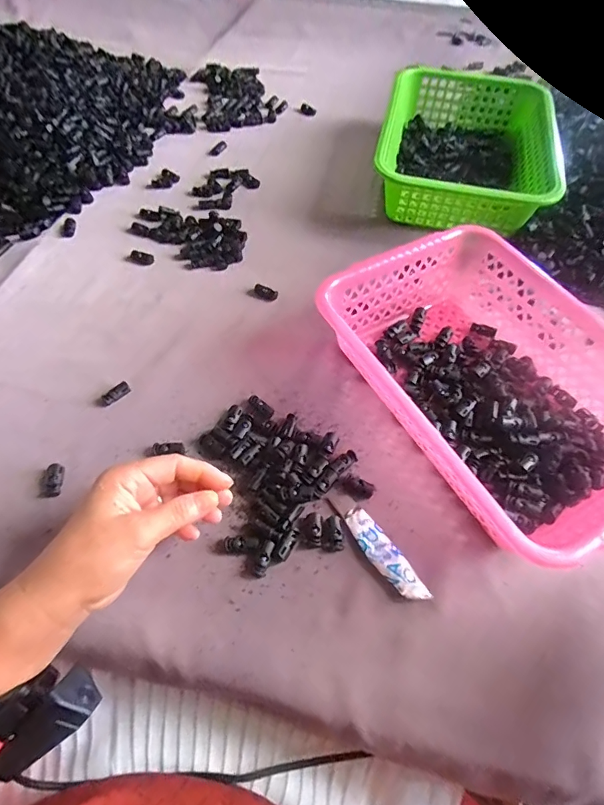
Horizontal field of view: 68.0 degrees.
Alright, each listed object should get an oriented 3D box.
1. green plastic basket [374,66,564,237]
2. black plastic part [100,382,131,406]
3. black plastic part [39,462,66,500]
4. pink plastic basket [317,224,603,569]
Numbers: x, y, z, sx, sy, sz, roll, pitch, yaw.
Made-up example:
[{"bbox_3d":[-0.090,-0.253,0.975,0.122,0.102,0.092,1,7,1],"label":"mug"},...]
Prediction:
[{"bbox_3d":[0.220,-0.357,0.632,0.212,0.090,0.301,13,58,4],"label":"green plastic basket"},{"bbox_3d":[-0.184,-0.008,0.439,0.014,0.004,0.030,40,63,20],"label":"black plastic part"},{"bbox_3d":[-0.218,0.067,0.390,0.018,0.008,0.029,1,58,-4],"label":"black plastic part"},{"bbox_3d":[0.173,-0.020,0.421,0.221,0.085,0.312,-28,64,-20],"label":"pink plastic basket"}]

